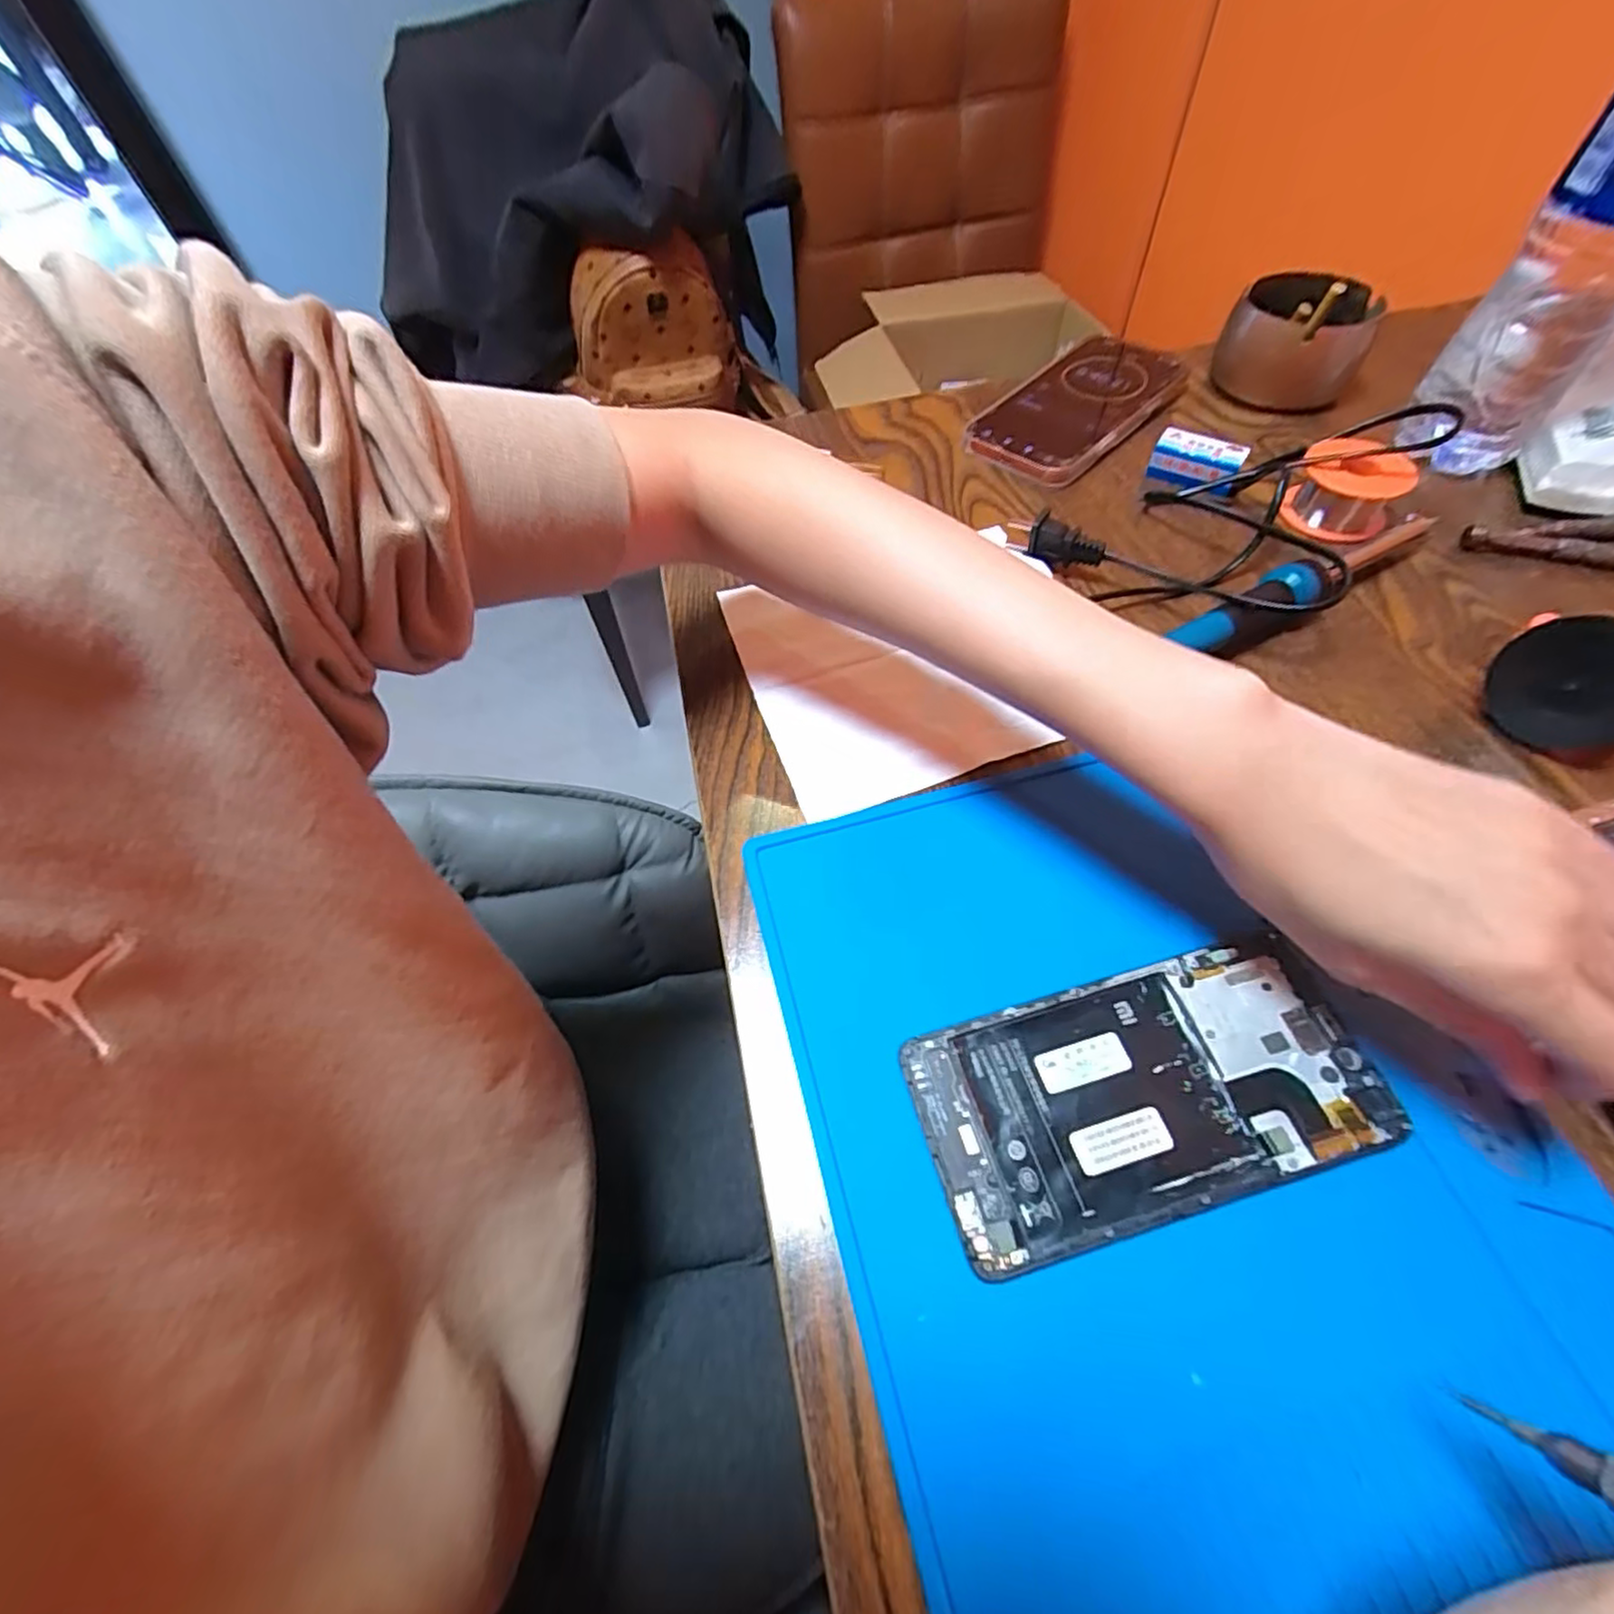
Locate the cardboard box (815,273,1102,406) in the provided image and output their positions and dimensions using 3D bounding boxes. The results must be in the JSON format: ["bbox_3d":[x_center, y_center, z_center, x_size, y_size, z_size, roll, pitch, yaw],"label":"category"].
[{"bbox_3d":[0.200,-0.671,0.971,0.365,0.091,0.167,-8,57,-1],"label":"cardboard box"}]

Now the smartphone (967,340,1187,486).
[{"bbox_3d":[0.179,-0.268,0.455,0.082,0.012,0.156,37,70,22],"label":"smartphone"}]

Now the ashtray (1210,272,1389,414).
[{"bbox_3d":[0.324,-0.310,0.456,0.083,0.048,0.079,27,63,20],"label":"ashtray"}]

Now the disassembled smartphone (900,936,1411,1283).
[{"bbox_3d":[0.111,0.095,0.229,0.145,0.006,0.072,-15,57,-6],"label":"disassembled smartphone"}]

